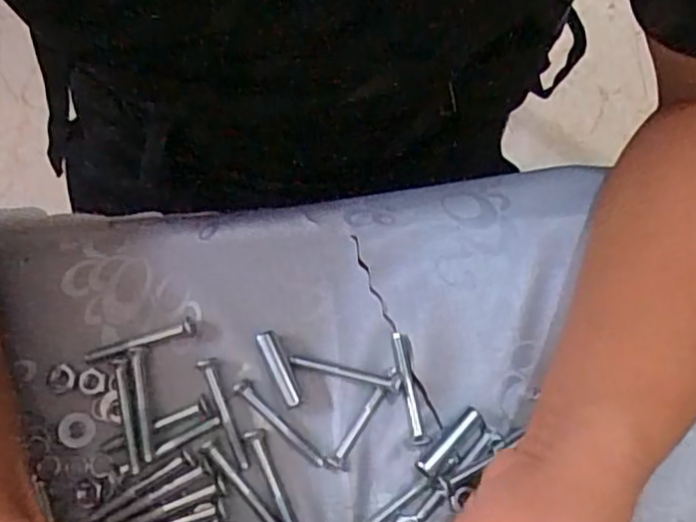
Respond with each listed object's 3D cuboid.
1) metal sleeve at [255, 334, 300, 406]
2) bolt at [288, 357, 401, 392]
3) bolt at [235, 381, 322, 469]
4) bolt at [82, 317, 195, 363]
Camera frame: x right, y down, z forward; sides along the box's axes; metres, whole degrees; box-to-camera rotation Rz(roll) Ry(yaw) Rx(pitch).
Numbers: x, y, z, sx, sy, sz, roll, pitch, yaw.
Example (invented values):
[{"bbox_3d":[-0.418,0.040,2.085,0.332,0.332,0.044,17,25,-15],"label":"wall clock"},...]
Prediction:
[{"bbox_3d":[-0.034,0.053,0.337,0.009,0.007,0.040,-25,75,-8],"label":"metal sleeve"},{"bbox_3d":[-0.001,0.053,0.334,0.056,0.013,0.010,12,74,3],"label":"bolt"},{"bbox_3d":[-0.033,0.079,0.331,0.056,0.005,0.007,41,77,11],"label":"bolt"},{"bbox_3d":[-0.105,0.039,0.342,0.055,0.008,0.010,-14,74,-4],"label":"bolt"}]

